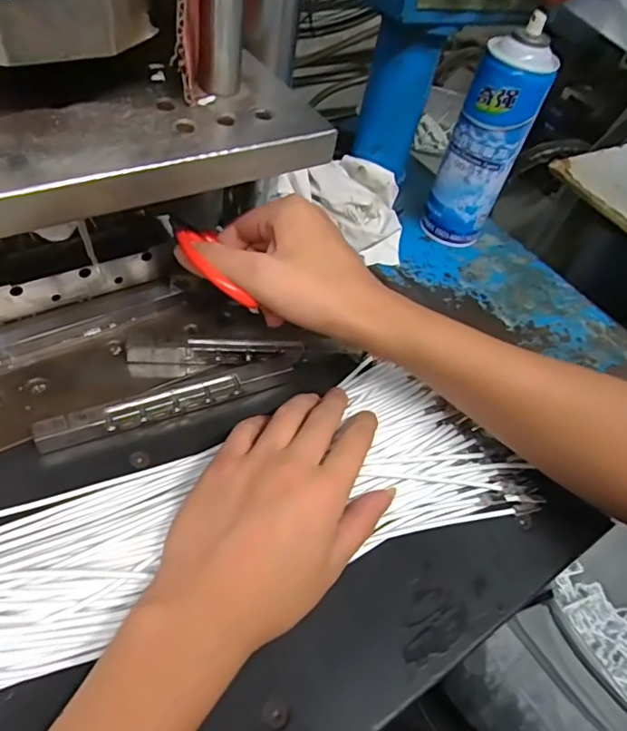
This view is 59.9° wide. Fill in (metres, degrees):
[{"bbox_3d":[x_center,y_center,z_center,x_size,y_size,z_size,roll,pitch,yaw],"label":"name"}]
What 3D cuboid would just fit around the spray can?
[{"bbox_3d":[0.161,-0.201,0.508,0.061,0.189,0.052,-9,54,-19],"label":"spray can"}]

